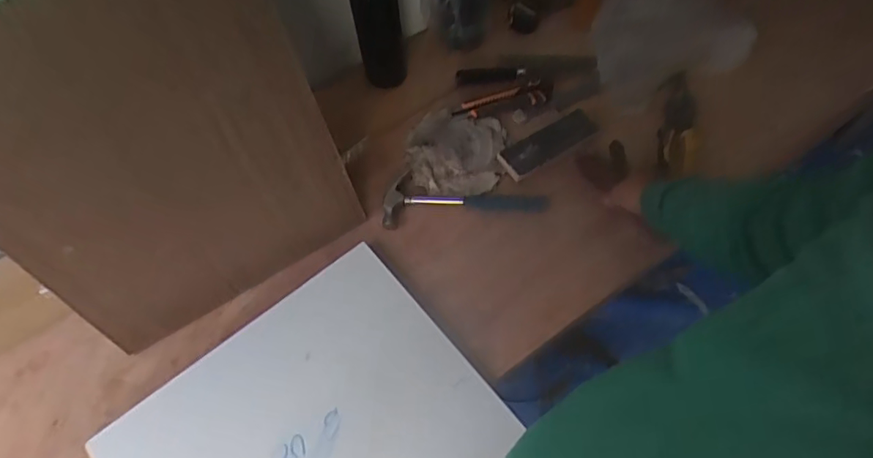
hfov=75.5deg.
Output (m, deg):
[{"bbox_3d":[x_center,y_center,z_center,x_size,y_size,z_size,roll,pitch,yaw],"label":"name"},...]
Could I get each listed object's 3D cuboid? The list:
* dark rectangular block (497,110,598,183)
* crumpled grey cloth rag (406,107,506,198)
[{"bbox_3d":[0.181,-0.139,0.912,0.168,0.016,0.059,-31,64,-13],"label":"dark rectangular block"},{"bbox_3d":[0.029,-0.131,0.926,0.157,0.041,0.164,6,62,7],"label":"crumpled grey cloth rag"}]

